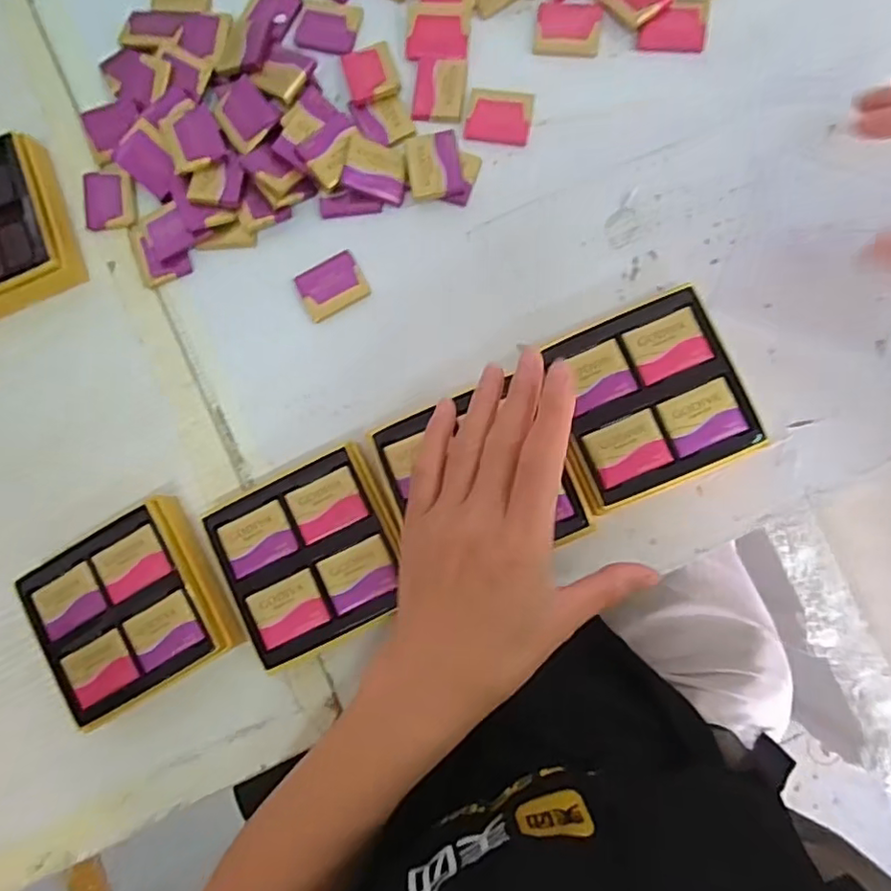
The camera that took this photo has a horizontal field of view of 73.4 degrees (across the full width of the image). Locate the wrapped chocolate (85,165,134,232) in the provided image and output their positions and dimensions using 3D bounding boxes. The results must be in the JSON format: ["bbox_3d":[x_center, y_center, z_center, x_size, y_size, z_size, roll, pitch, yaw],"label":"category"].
[{"bbox_3d":[-0.215,-0.159,0.382,0.033,0.005,0.044,-3,84,5],"label":"wrapped chocolate"}]

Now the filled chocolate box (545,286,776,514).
[{"bbox_3d":[0.109,-0.024,0.333,0.096,0.031,0.095,-23,83,3],"label":"filled chocolate box"}]

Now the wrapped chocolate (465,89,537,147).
[{"bbox_3d":[0.033,-0.200,0.363,0.039,0.004,0.033,8,85,6],"label":"wrapped chocolate"}]

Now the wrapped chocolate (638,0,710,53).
[{"bbox_3d":[0.137,-0.253,0.358,0.039,0.005,0.030,5,85,6],"label":"wrapped chocolate"}]

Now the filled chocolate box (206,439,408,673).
[{"bbox_3d":[-0.073,0.062,0.341,0.096,0.030,0.094,-26,83,3],"label":"filled chocolate box"}]

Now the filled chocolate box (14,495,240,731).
[{"bbox_3d":[-0.178,0.094,0.346,0.098,0.032,0.093,-32,82,2],"label":"filled chocolate box"}]

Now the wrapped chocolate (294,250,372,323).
[{"bbox_3d":[-0.070,-0.098,0.369,0.040,0.005,0.032,-30,82,2],"label":"wrapped chocolate"}]

